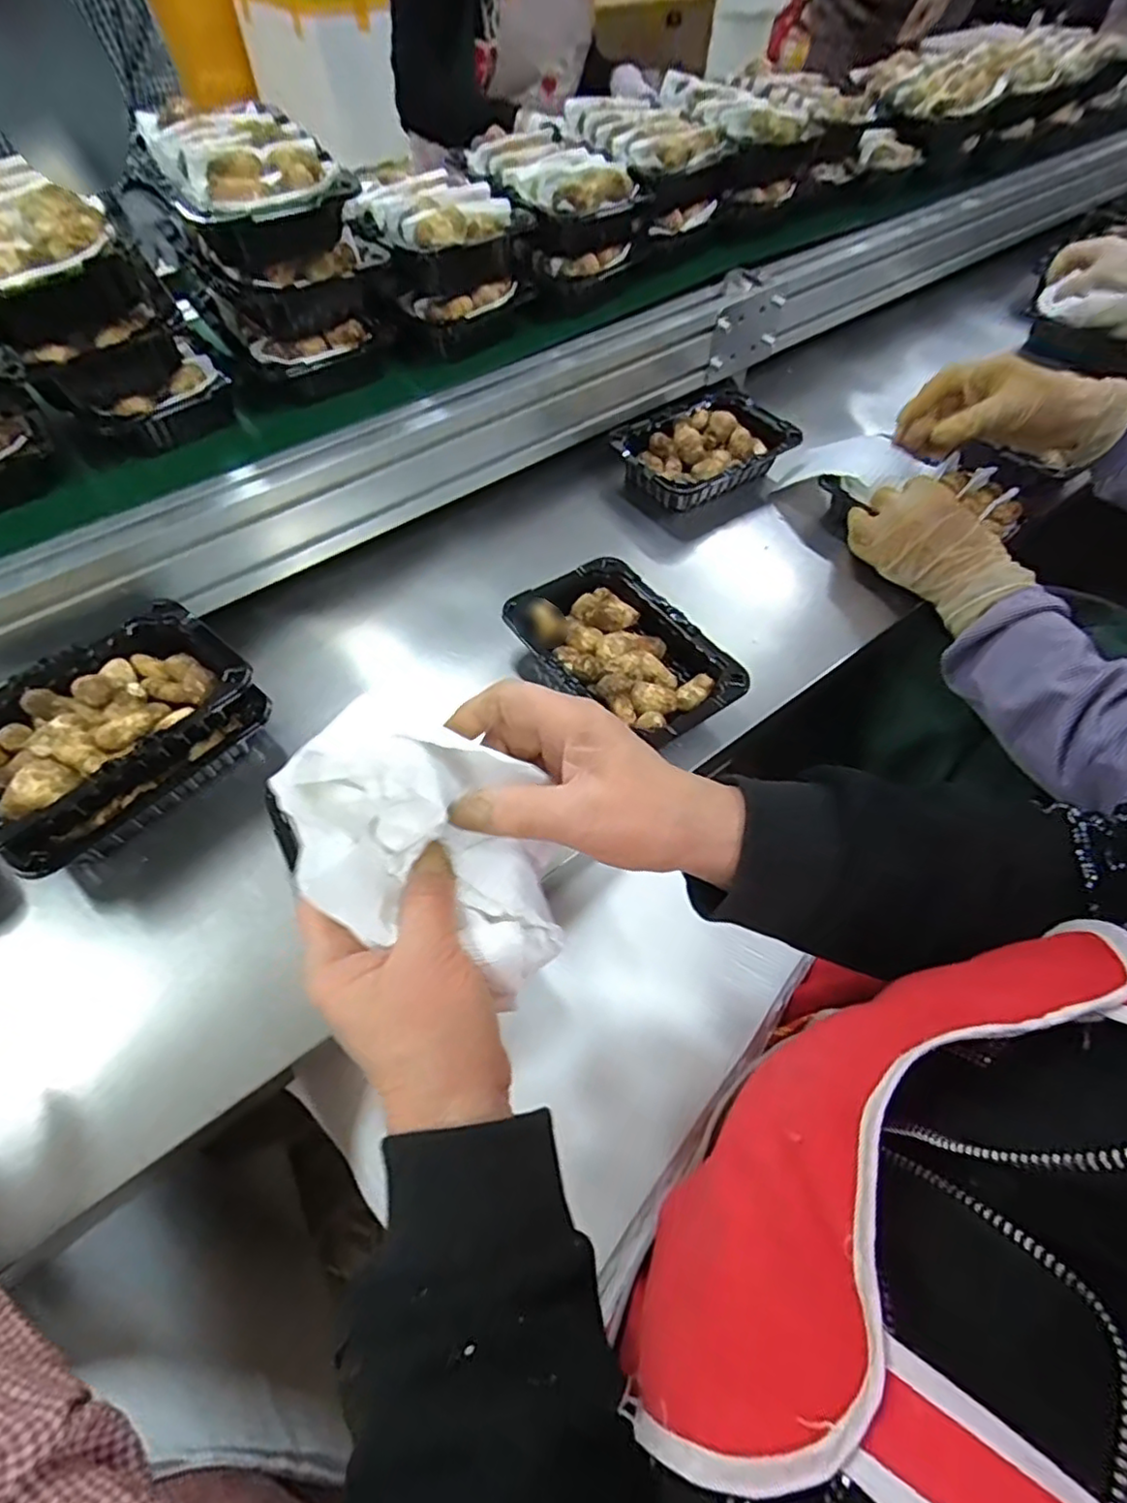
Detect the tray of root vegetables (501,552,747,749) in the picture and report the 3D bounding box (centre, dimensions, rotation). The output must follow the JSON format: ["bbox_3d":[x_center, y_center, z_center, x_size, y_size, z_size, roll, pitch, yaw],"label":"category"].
[{"bbox_3d":[0.046,-0.081,0.536,0.124,0.044,0.190,-31,63,-20],"label":"tray of root vegetables"}]

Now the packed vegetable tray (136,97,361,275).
[{"bbox_3d":[-0.234,-0.418,0.478,0.116,0.061,0.168,-31,63,-20],"label":"packed vegetable tray"}]

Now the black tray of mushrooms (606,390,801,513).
[{"bbox_3d":[0.149,-0.331,0.701,0.179,0.039,0.133,-34,64,-21],"label":"black tray of mushrooms"}]

